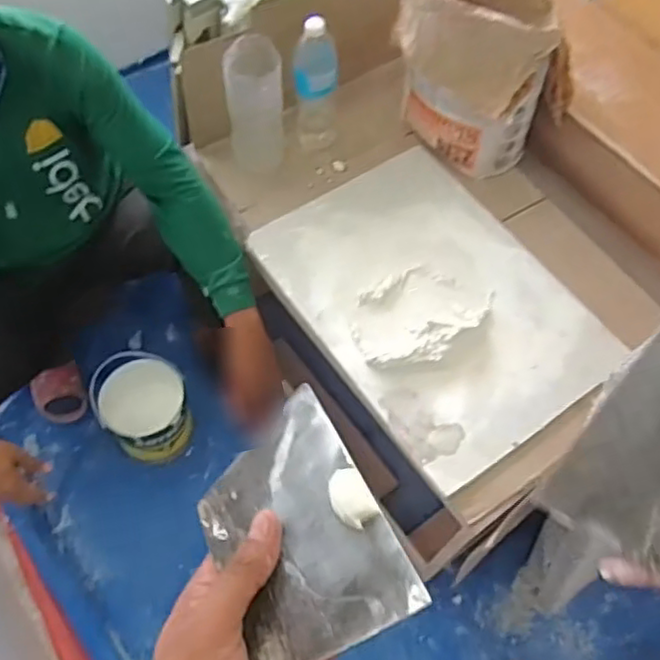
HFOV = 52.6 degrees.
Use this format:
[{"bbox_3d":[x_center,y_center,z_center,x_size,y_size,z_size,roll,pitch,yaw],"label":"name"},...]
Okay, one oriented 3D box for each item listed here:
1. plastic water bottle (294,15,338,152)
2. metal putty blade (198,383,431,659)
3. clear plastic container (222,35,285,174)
[{"bbox_3d":[-0.023,-0.436,1.199,0.078,0.239,0.082,7,60,2],"label":"plastic water bottle"},{"bbox_3d":[-0.019,0.102,0.337,0.091,0.010,0.139,-43,42,5],"label":"metal putty blade"},{"bbox_3d":[-0.130,-0.382,1.170,0.096,0.234,0.082,-1,60,-3],"label":"clear plastic container"}]

